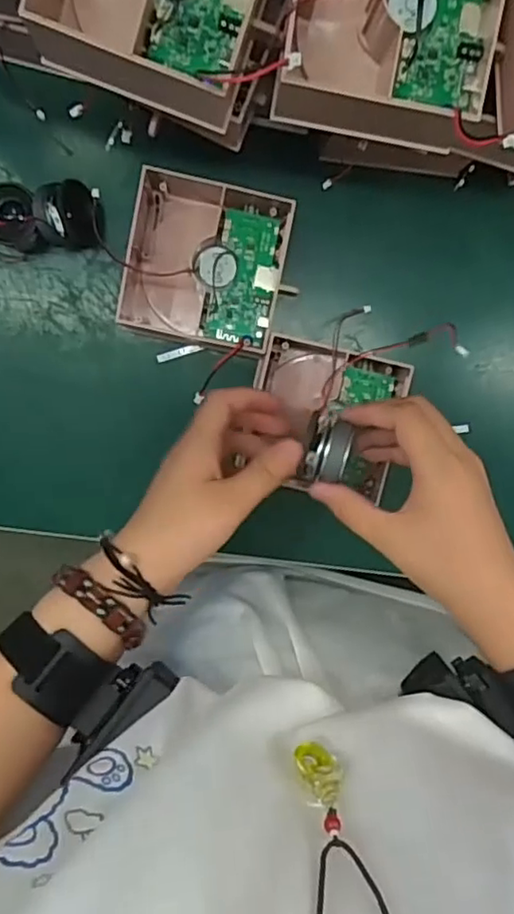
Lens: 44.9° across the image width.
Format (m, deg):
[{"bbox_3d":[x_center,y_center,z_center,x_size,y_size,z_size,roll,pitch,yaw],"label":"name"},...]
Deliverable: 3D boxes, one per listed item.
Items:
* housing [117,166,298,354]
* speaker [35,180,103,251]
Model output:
[{"bbox_3d":[-0.034,-0.132,0.426,0.109,0.044,0.109,11,97,-4],"label":"housing"},{"bbox_3d":[-0.127,-0.158,0.415,0.039,0.038,0.039,-14,98,-1],"label":"speaker"}]

